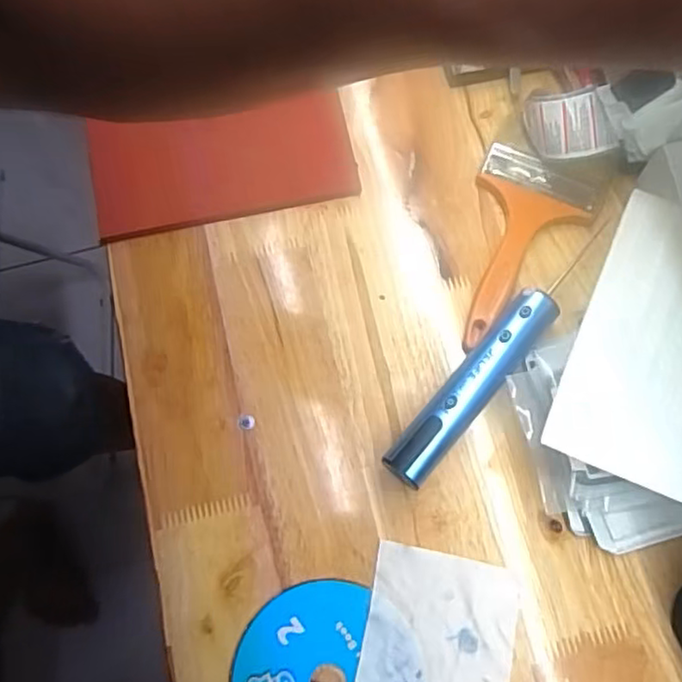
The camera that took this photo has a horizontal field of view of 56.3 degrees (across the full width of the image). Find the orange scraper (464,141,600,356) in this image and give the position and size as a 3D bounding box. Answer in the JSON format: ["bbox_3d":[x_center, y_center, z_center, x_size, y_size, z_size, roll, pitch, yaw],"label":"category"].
[{"bbox_3d":[0.121,-0.064,0.460,0.083,0.013,0.150,24,76,8],"label":"orange scraper"}]

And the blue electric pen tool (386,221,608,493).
[{"bbox_3d":[0.108,0.008,0.434,0.030,0.033,0.220,39,78,12],"label":"blue electric pen tool"}]

